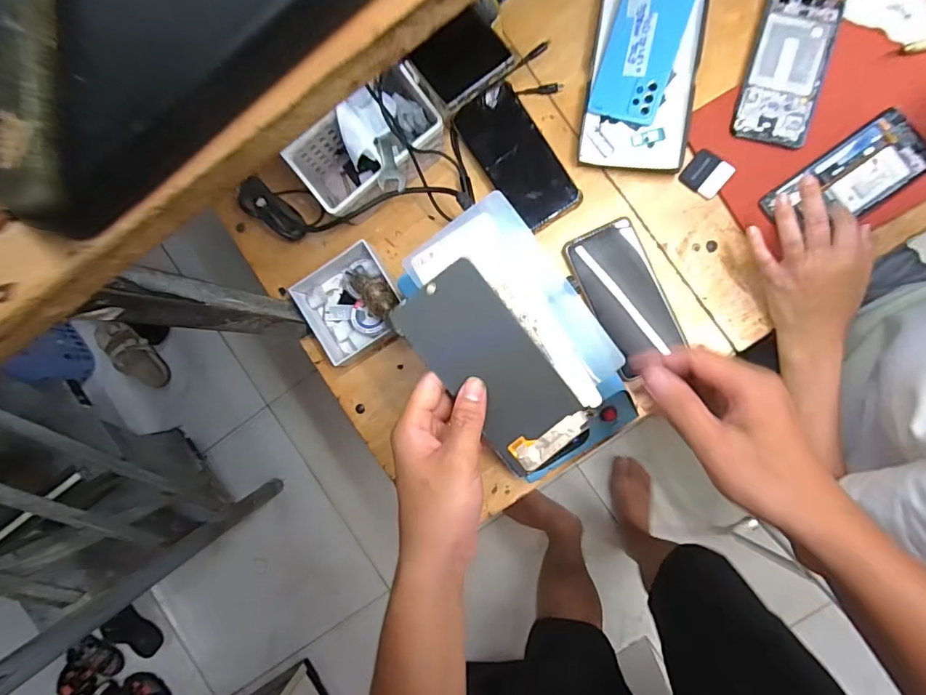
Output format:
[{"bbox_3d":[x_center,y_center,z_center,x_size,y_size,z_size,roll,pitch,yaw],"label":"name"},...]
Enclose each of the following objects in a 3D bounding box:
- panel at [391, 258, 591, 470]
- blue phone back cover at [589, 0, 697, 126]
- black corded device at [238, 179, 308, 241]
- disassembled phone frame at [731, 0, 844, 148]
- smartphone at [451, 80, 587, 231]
[{"bbox_3d":[0.023,0.015,0.359,0.070,0.011,0.157,-41,96,5],"label":"panel"},{"bbox_3d":[0.195,-0.326,0.516,0.075,0.007,0.156,17,98,5],"label":"blue phone back cover"},{"bbox_3d":[-0.226,-0.161,0.569,0.090,0.048,0.037,42,94,5],"label":"black corded device"},{"bbox_3d":[0.339,-0.295,0.502,0.075,0.006,0.159,14,91,7],"label":"disassembled phone frame"},{"bbox_3d":[0.061,-0.210,0.534,0.072,0.011,0.160,-32,86,6],"label":"smartphone"}]

